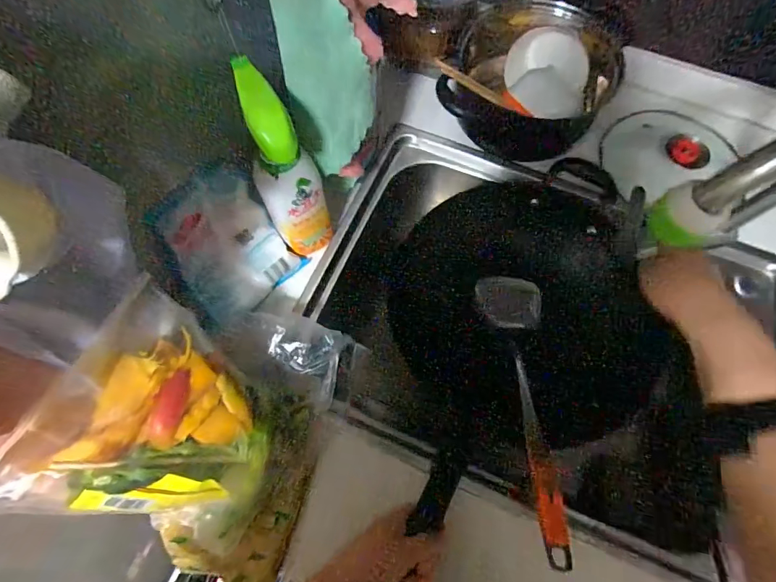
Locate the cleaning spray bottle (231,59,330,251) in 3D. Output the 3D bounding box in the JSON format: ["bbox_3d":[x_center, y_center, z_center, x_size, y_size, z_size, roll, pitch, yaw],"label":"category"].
[{"bbox_3d":[-0.109,-0.124,0.448,0.063,0.218,0.076,-23,71,-8],"label":"cleaning spray bottle"}]

